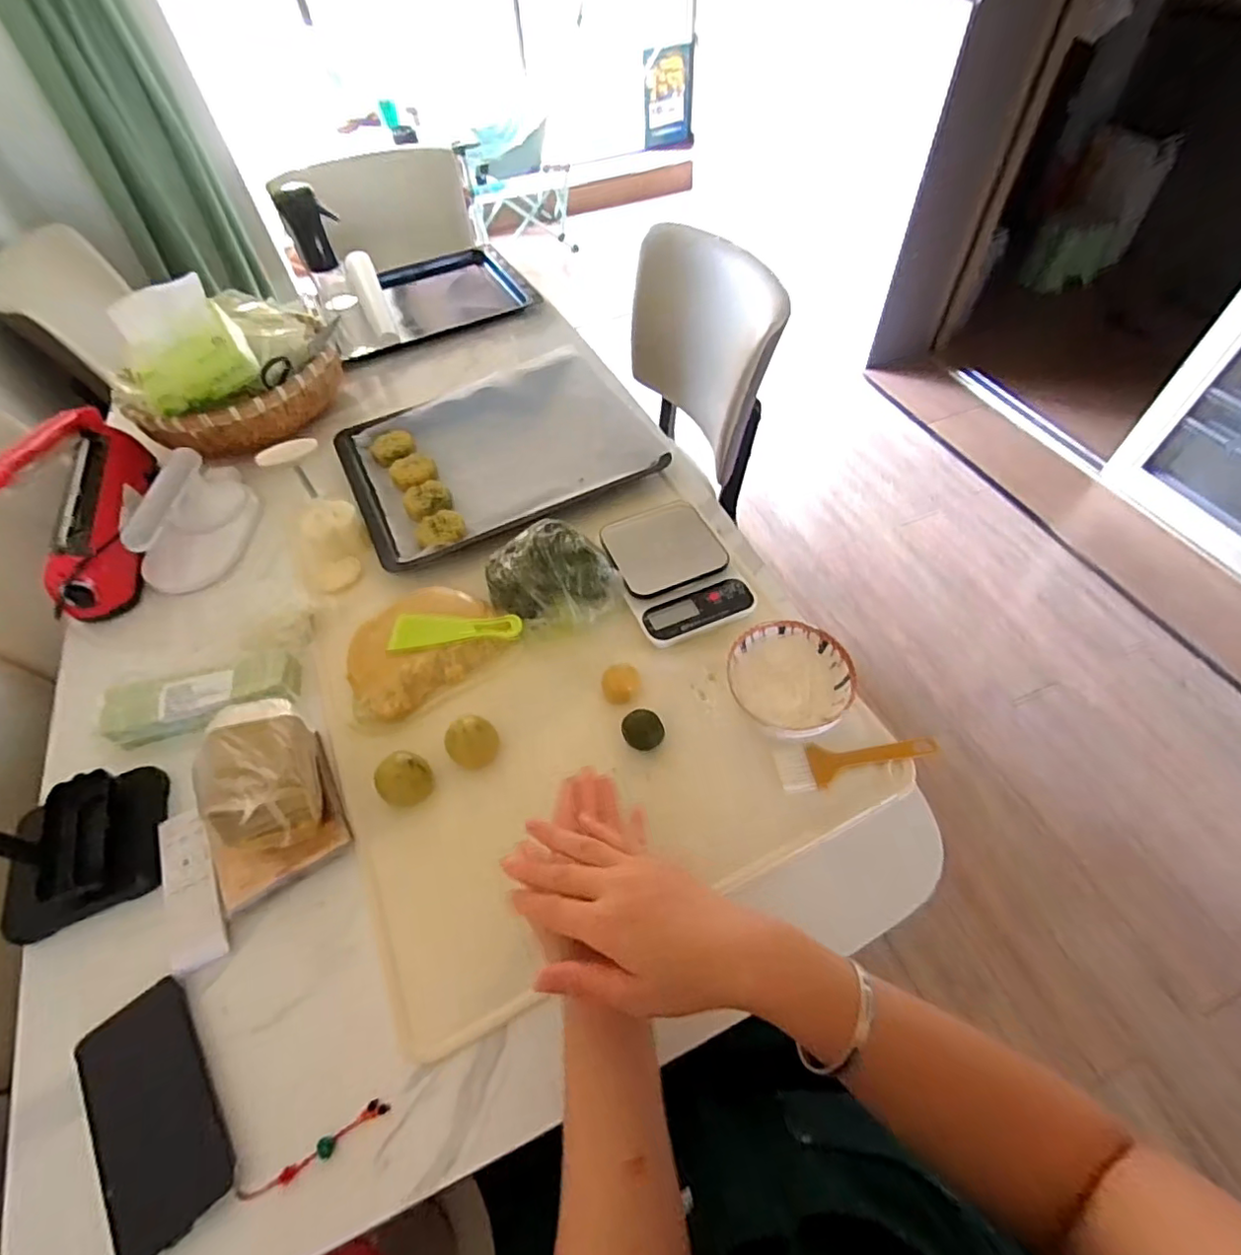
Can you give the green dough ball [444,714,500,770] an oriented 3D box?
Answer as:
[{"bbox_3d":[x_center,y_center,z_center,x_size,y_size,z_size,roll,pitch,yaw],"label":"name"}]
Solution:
[{"bbox_3d":[-0.141,0.111,0.563,0.046,0.041,0.042,-2,54,3],"label":"green dough ball"}]

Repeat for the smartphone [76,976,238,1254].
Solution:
[{"bbox_3d":[-0.334,0.344,0.418,0.072,0.009,0.157,-36,59,-20],"label":"smartphone"}]

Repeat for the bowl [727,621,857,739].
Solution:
[{"bbox_3d":[0.161,0.057,0.571,0.117,0.054,0.113,-2,54,3],"label":"bowl"}]

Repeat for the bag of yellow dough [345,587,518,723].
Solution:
[{"bbox_3d":[-0.216,0.019,0.629,0.168,0.026,0.118,-34,59,-19],"label":"bag of yellow dough"}]

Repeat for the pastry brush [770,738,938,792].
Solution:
[{"bbox_3d":[0.221,0.126,0.544,0.146,0.015,0.042,-4,54,1],"label":"pastry brush"}]

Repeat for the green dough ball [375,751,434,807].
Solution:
[{"bbox_3d":[-0.201,0.140,0.544,0.054,0.038,0.047,16,57,15],"label":"green dough ball"}]

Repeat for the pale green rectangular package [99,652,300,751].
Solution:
[{"bbox_3d":[-0.433,0.071,0.612,0.175,0.039,0.066,-17,55,-8],"label":"pale green rectangular package"}]

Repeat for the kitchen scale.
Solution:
[{"bbox_3d":[0.062,-0.066,0.673,0.127,0.031,0.175,-20,55,-10],"label":"kitchen scale"}]

